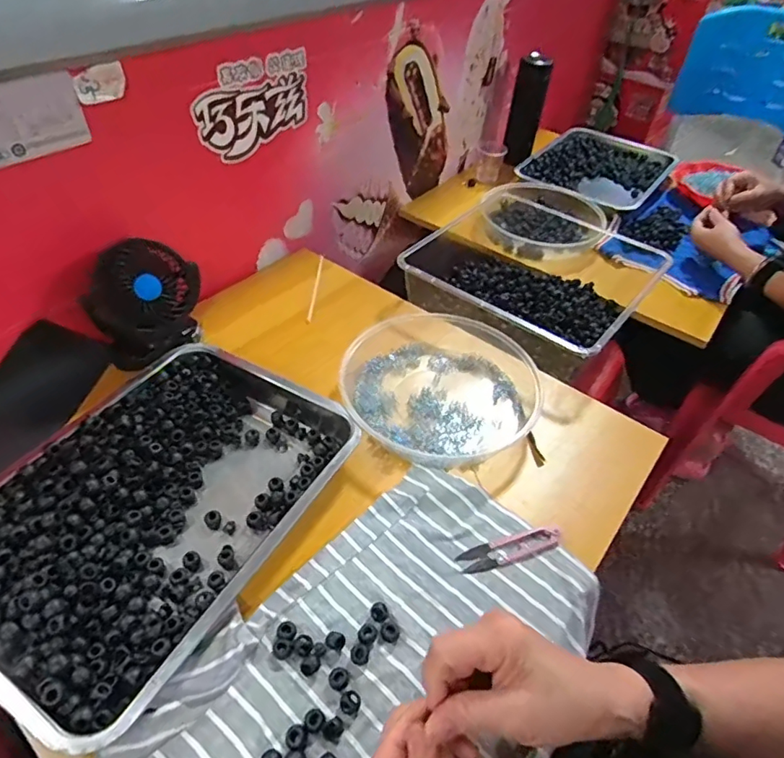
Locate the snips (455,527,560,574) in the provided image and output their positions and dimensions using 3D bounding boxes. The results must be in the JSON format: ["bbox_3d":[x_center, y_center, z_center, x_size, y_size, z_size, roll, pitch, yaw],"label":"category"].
[{"bbox_3d":[0.109,0.157,0.488,0.096,0.013,0.025,-11,48,-16],"label":"snips"}]

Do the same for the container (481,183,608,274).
[{"bbox_3d":[0.287,-0.299,0.998,0.220,0.070,0.221,3,45,-3],"label":"container"}]

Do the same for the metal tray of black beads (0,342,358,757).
[{"bbox_3d":[-0.216,0.108,0.487,0.256,0.040,0.344,26,49,19],"label":"metal tray of black beads"}]

